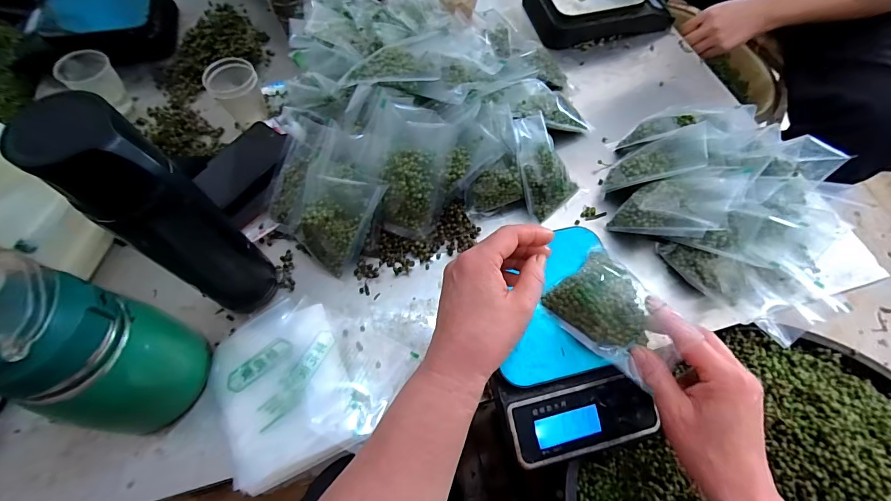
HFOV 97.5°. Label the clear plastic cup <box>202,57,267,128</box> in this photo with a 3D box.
[{"bbox_3d":[-0.279,-0.213,0.527,0.061,0.071,0.057,0,63,-1],"label":"clear plastic cup"}]

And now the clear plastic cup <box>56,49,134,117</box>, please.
[{"bbox_3d":[-0.485,-0.232,0.545,0.063,0.078,0.057,18,64,8],"label":"clear plastic cup"}]

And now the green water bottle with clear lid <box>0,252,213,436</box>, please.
[{"bbox_3d":[-0.282,0.080,0.312,0.111,0.161,0.089,18,64,8],"label":"green water bottle with clear lid"}]

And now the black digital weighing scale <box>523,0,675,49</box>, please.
[{"bbox_3d":[0.253,-0.422,0.655,0.212,0.055,0.153,-12,64,-7],"label":"black digital weighing scale"}]

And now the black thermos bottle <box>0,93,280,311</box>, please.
[{"bbox_3d":[-0.219,-0.017,0.330,0.063,0.250,0.064,31,67,14],"label":"black thermos bottle"}]

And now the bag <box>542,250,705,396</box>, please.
[{"bbox_3d":[0.154,0.055,0.356,0.081,0.030,0.102,-37,69,-18],"label":"bag"}]

